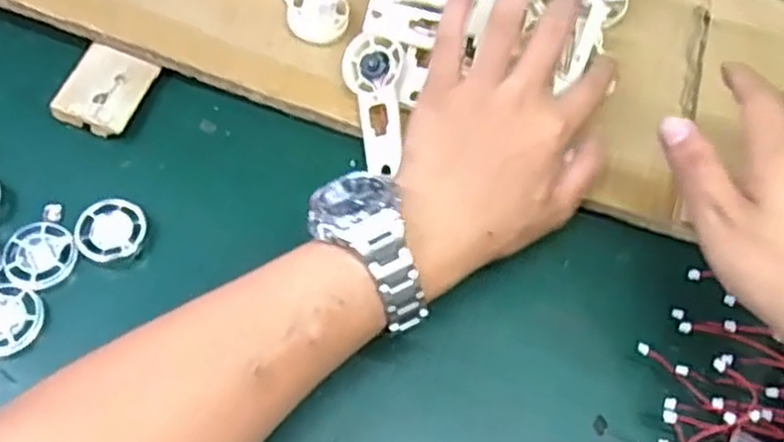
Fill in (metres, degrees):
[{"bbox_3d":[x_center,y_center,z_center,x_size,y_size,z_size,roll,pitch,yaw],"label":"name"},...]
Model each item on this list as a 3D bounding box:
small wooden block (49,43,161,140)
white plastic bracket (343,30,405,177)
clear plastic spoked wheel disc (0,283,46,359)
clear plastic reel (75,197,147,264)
[{"bbox_3d":[-0.181,-0.083,0.482,0.046,0.014,0.059,18,63,5],"label":"small wooden block"},{"bbox_3d":[-0.009,-0.074,0.472,0.035,0.012,0.090,-4,76,-6],"label":"white plastic bracket"},{"bbox_3d":[-0.211,0.053,0.412,0.039,0.007,0.039,2,63,-3],"label":"clear plastic spoked wheel disc"},{"bbox_3d":[-0.162,0.005,0.440,0.038,0.012,0.035,2,63,-3],"label":"clear plastic reel"}]

